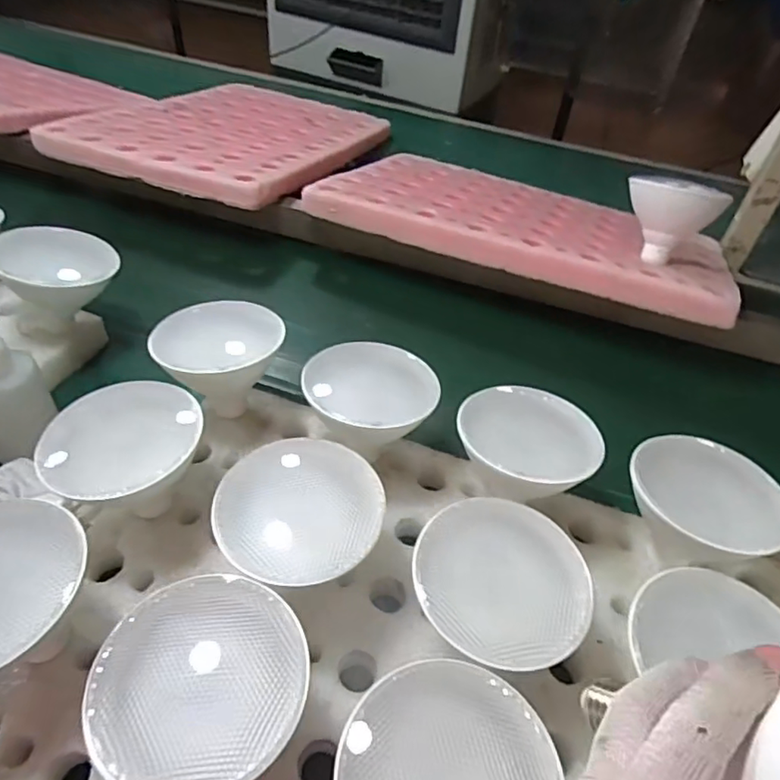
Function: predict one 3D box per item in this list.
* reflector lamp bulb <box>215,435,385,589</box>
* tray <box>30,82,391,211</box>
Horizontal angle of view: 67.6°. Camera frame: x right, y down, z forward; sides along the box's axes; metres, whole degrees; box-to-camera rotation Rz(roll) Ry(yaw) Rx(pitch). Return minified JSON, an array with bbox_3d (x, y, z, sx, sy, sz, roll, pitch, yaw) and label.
[{"bbox_3d":[-0.063,0.110,0.433,0.110,0.092,0.108,3,45,-3],"label":"reflector lamp bulb"},{"bbox_3d":[-0.258,-0.442,1.008,0.393,0.033,0.553,14,36,8],"label":"tray"}]

